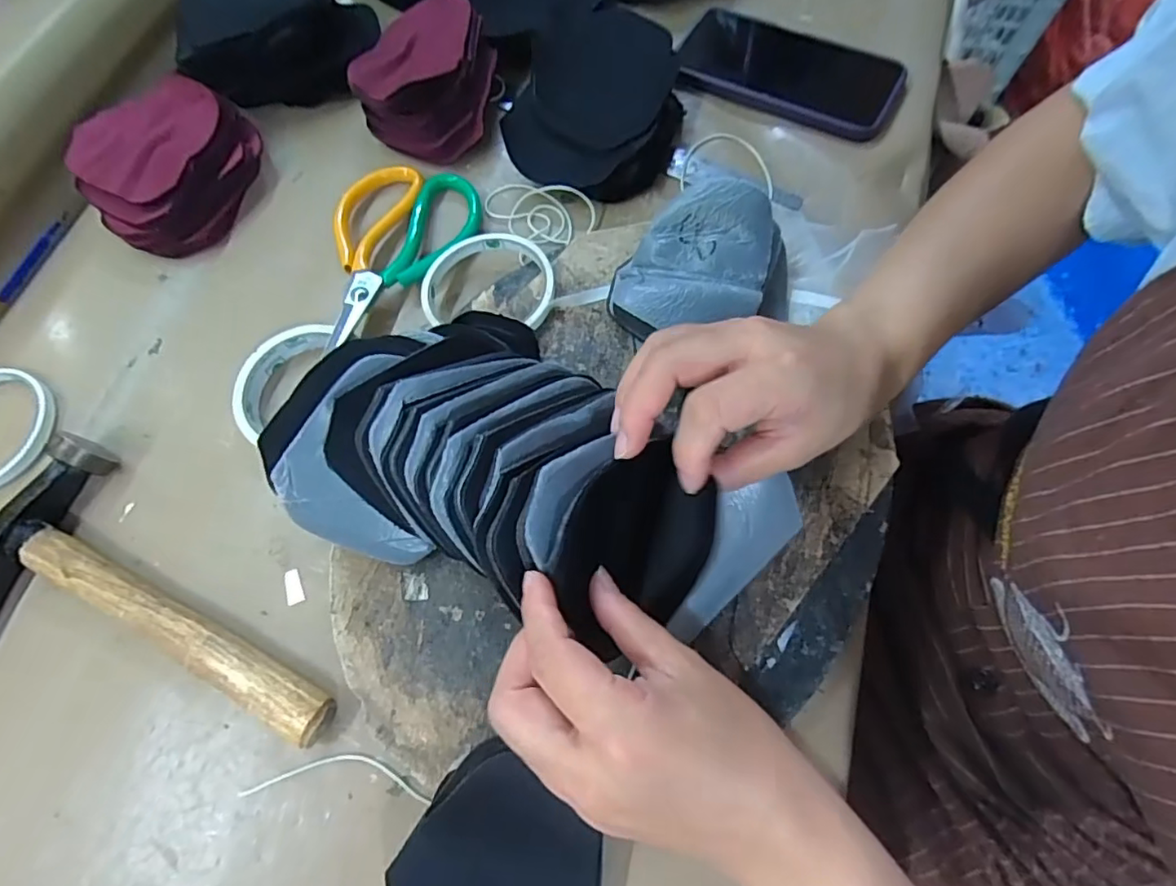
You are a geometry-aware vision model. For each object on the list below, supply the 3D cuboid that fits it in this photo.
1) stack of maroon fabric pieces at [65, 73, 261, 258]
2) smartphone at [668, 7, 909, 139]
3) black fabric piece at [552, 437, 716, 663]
[{"bbox_3d":[-0.302,-0.199,0.418,0.094,0.055,0.121,22,72,10],"label":"stack of maroon fabric pieces"},{"bbox_3d":[0.158,-0.291,0.456,0.168,0.014,0.094,20,72,10],"label":"smartphone"},{"bbox_3d":[0.019,0.045,0.253,0.057,0.023,0.089,30,74,13],"label":"black fabric piece"}]

